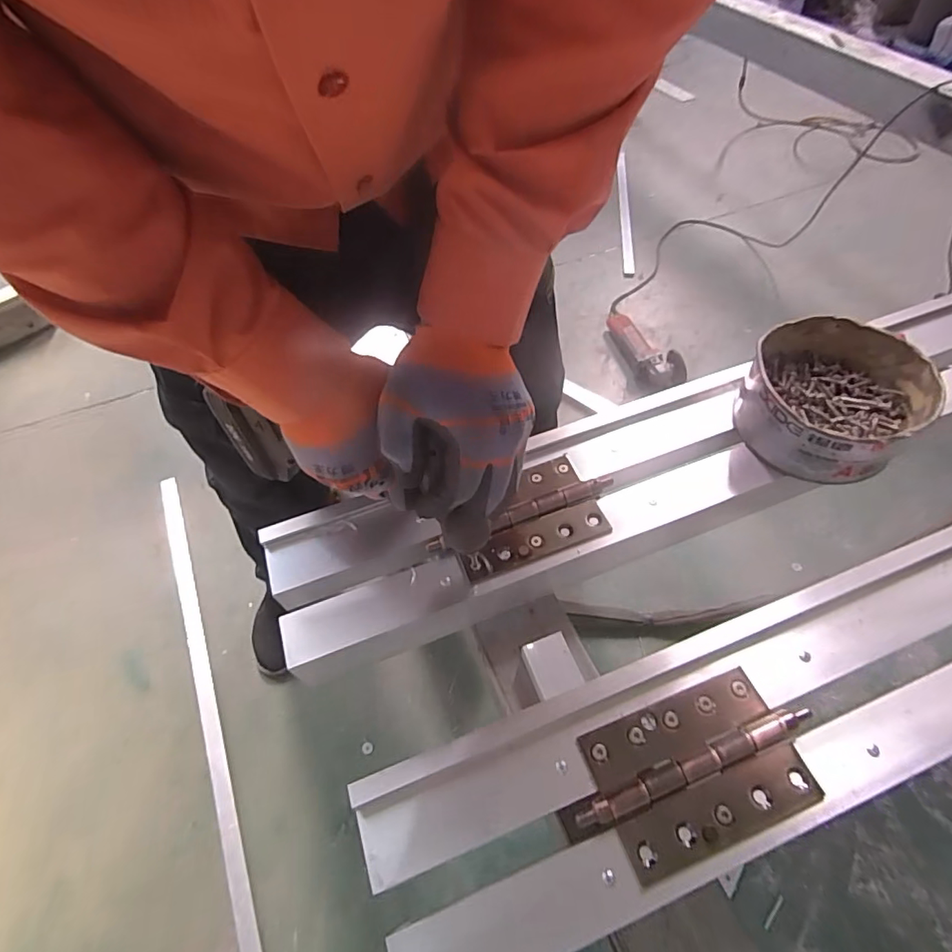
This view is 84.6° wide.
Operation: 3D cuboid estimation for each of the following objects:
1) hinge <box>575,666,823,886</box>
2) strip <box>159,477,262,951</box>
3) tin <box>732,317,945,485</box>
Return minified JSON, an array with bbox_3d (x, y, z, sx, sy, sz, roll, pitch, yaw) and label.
[{"bbox_3d":[0.163,0.217,0.391,0.172,0.014,0.097,-19,56,-9],"label":"hinge"},{"bbox_3d":[-0.529,0.380,1.001,0.038,0.017,0.970,-23,60,-12],"label":"strip"},{"bbox_3d":[0.361,-0.079,0.545,0.162,0.077,0.155,-2,55,2],"label":"tin"}]

